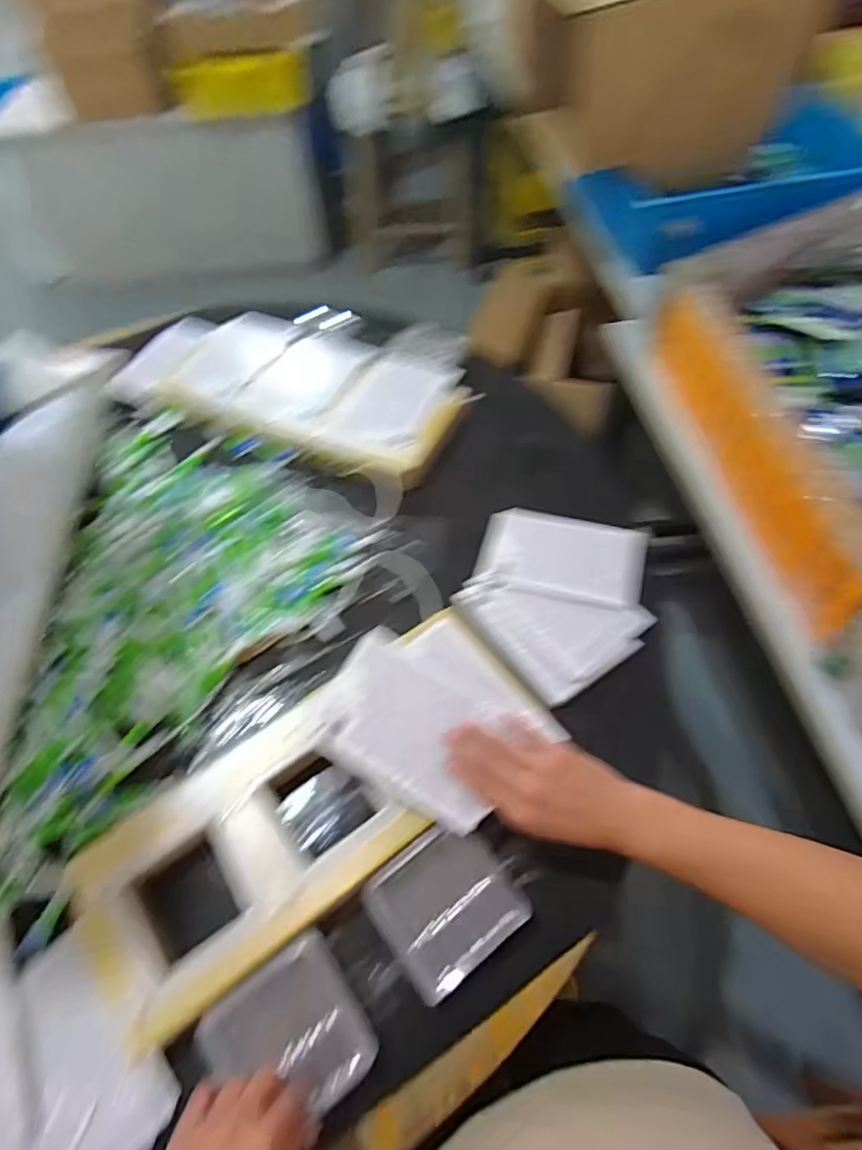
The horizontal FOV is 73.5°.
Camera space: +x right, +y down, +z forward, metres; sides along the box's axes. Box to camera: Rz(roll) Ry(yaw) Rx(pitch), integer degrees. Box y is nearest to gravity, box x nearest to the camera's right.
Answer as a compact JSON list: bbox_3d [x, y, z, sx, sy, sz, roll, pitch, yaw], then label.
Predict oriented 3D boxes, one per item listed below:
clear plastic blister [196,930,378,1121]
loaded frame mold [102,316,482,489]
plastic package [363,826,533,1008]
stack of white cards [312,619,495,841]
[{"bbox_3d":[-0.110,0.359,0.447,0.105,0.020,0.104,-35,62,-16],"label":"clear plastic blister"},{"bbox_3d":[-0.181,-0.295,0.851,0.475,0.041,0.263,20,60,15],"label":"loaded frame mold"},{"bbox_3d":[0.013,0.278,0.491,0.113,0.015,0.102,-35,62,-16],"label":"plastic package"},{"bbox_3d":[-0.012,0.141,0.529,0.161,0.019,0.117,32,67,1],"label":"stack of white cards"}]

